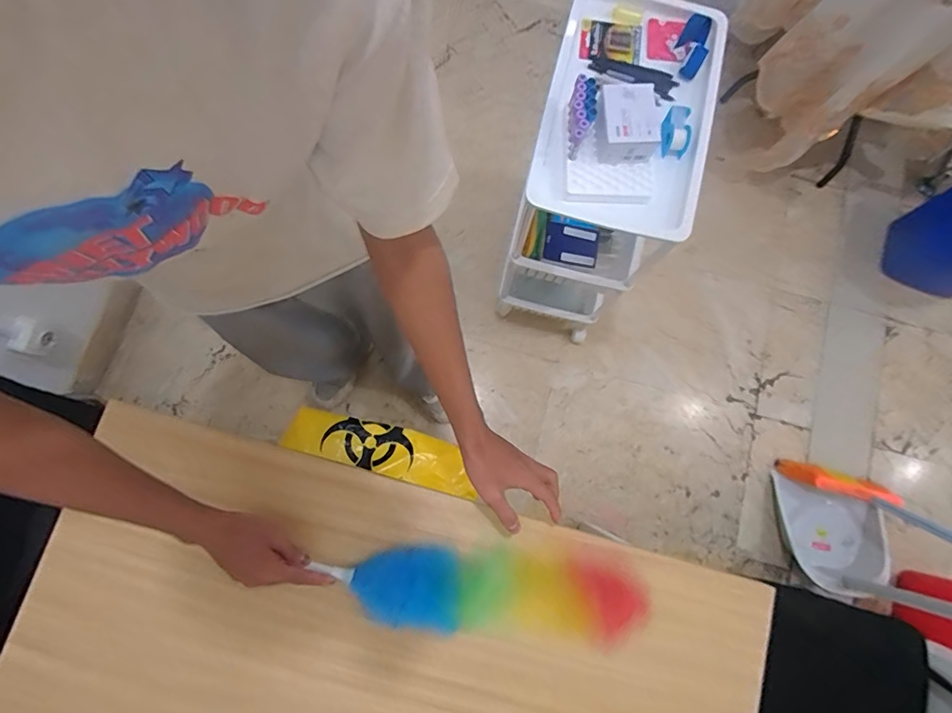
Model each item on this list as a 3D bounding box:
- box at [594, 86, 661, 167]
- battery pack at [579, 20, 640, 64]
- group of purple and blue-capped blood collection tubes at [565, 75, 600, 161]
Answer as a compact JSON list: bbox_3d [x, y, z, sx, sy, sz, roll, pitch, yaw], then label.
[{"bbox_3d":[0.233,-0.366,0.753,0.089,0.053,0.105,-1,79,-2],"label":"box"},{"bbox_3d":[0.234,-0.553,0.836,0.099,0.026,0.070,7,79,-1],"label":"battery pack"},{"bbox_3d":[0.165,-0.375,0.750,0.039,0.061,0.106,9,79,0],"label":"group of purple and blue-capped blood collection tubes"}]

